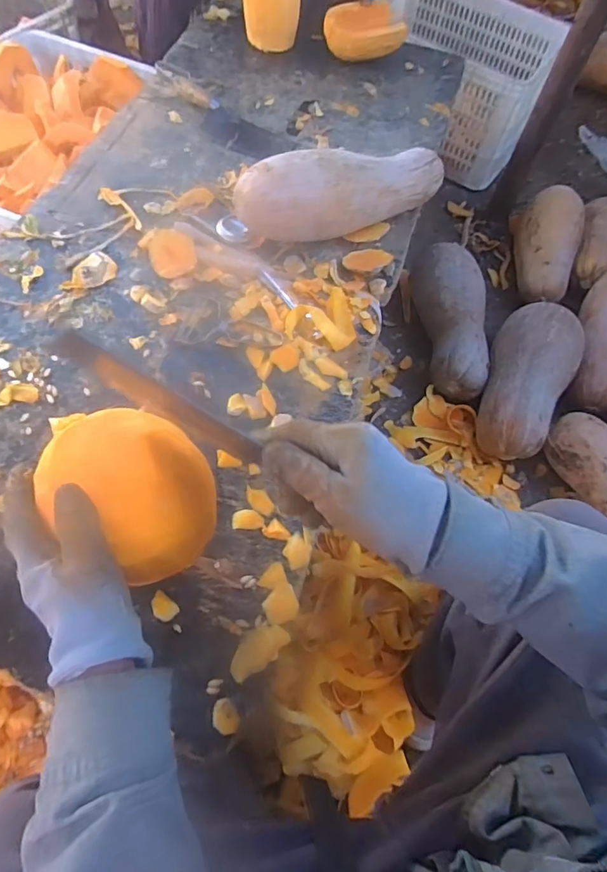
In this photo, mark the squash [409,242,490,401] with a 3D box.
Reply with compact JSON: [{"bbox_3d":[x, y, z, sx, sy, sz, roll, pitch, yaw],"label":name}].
[{"bbox_3d":[0.331,-0.251,1.102,0.131,0.116,0.363,-2,62,-4],"label":"squash"}]

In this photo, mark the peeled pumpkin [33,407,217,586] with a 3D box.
[{"bbox_3d":[-0.141,0.051,0.421,0.118,0.096,0.111,16,62,5],"label":"peeled pumpkin"}]

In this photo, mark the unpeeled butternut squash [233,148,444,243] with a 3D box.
[{"bbox_3d":[0.072,-0.377,0.803,0.352,0.132,0.106,-21,65,-14],"label":"unpeeled butternut squash"}]

